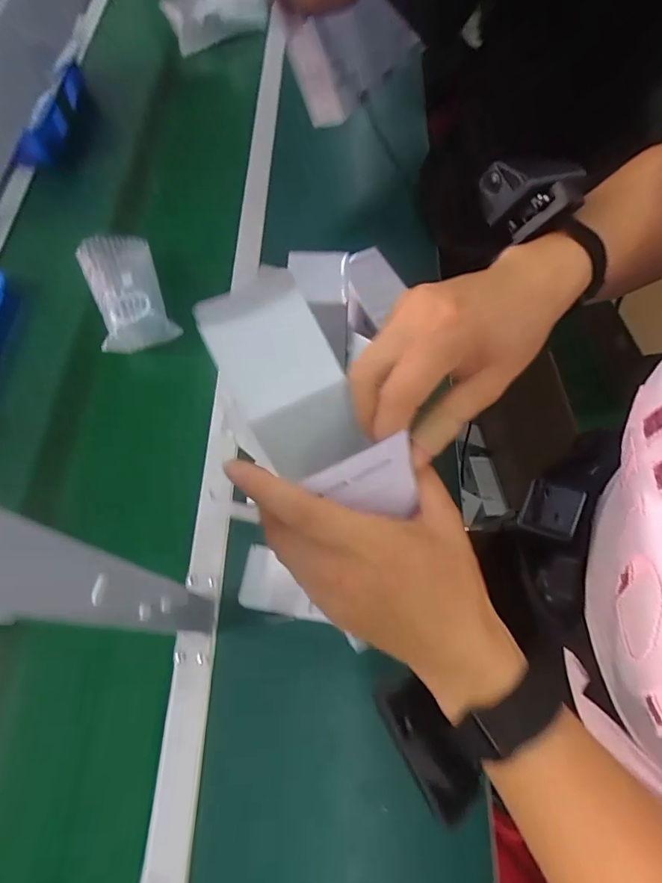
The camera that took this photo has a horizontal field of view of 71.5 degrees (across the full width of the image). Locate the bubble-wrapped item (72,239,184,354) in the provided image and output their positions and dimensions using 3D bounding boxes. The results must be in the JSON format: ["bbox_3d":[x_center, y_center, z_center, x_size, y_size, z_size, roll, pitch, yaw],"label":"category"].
[{"bbox_3d":[-0.299,-0.222,0.670,0.098,0.062,0.176,-20,67,-7],"label":"bubble-wrapped item"}]

